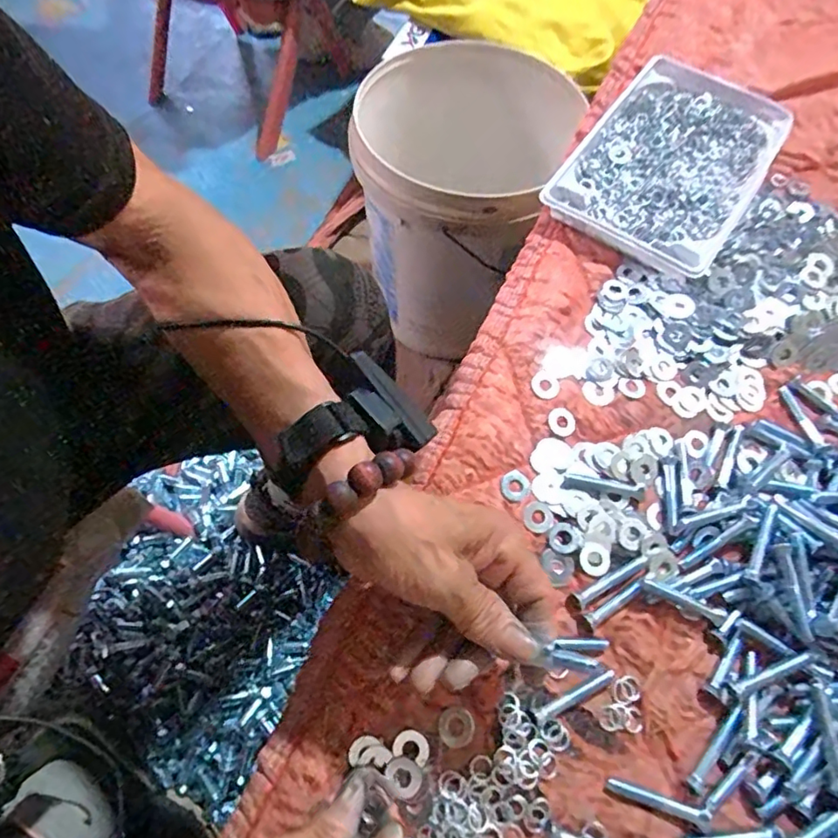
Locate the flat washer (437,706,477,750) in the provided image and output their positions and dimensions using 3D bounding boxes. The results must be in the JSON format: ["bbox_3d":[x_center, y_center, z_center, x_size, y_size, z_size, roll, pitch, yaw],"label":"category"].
[{"bbox_3d":[0.022,0.184,0.335,0.022,0.005,0.022,1,66,-1],"label":"flat washer"}]

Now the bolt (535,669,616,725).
[{"bbox_3d":[0.095,0.168,0.340,0.053,0.010,0.008,-25,69,-12],"label":"bolt"}]

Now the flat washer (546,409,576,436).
[{"bbox_3d":[0.107,0.002,0.420,0.021,0.004,0.022,-17,67,-9],"label":"flat washer"}]

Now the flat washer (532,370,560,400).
[{"bbox_3d":[0.099,-0.026,0.436,0.022,0.004,0.023,1,66,-1],"label":"flat washer"}]

